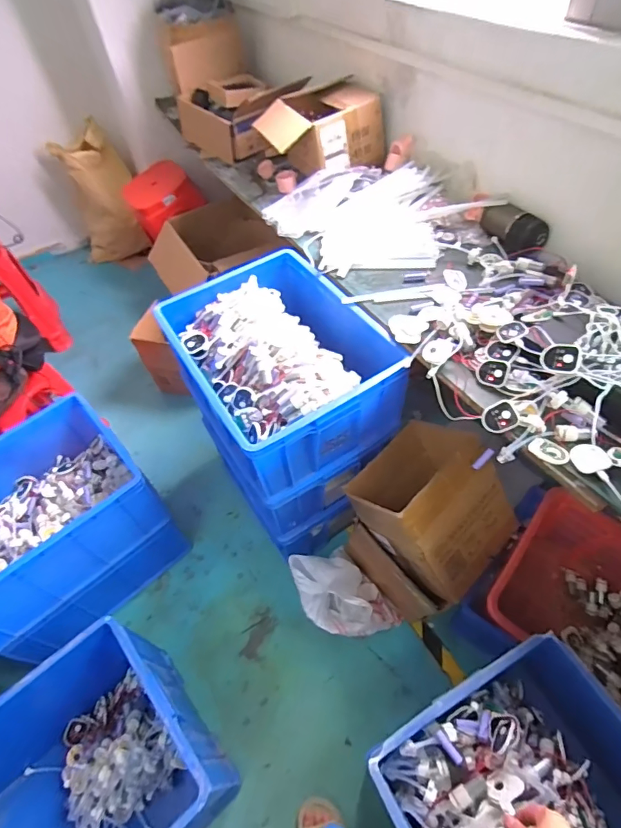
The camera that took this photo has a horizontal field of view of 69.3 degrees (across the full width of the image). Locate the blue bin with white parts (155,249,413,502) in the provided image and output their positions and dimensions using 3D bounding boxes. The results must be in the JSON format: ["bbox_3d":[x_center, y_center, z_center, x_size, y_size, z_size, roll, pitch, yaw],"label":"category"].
[{"bbox_3d":[-0.081,-0.128,1.137,0.414,0.259,0.553,-29,55,-16],"label":"blue bin with white parts"}]

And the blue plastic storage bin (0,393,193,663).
[{"bbox_3d":[-0.734,0.352,1.290,0.432,0.471,0.547,36,64,28],"label":"blue plastic storage bin"}]

